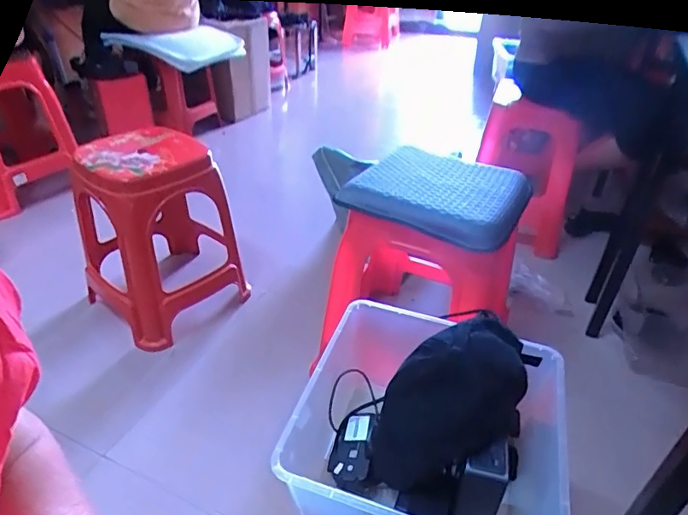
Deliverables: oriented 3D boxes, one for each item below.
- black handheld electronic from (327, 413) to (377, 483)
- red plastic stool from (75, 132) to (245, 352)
[{"bbox_3d":[0.010,0.249,0.650,0.062,0.017,0.097,-15,31,24],"label":"black handheld electronic"},{"bbox_3d":[-0.492,-0.084,1.279,0.379,0.428,0.323,30,44,34],"label":"red plastic stool"}]

